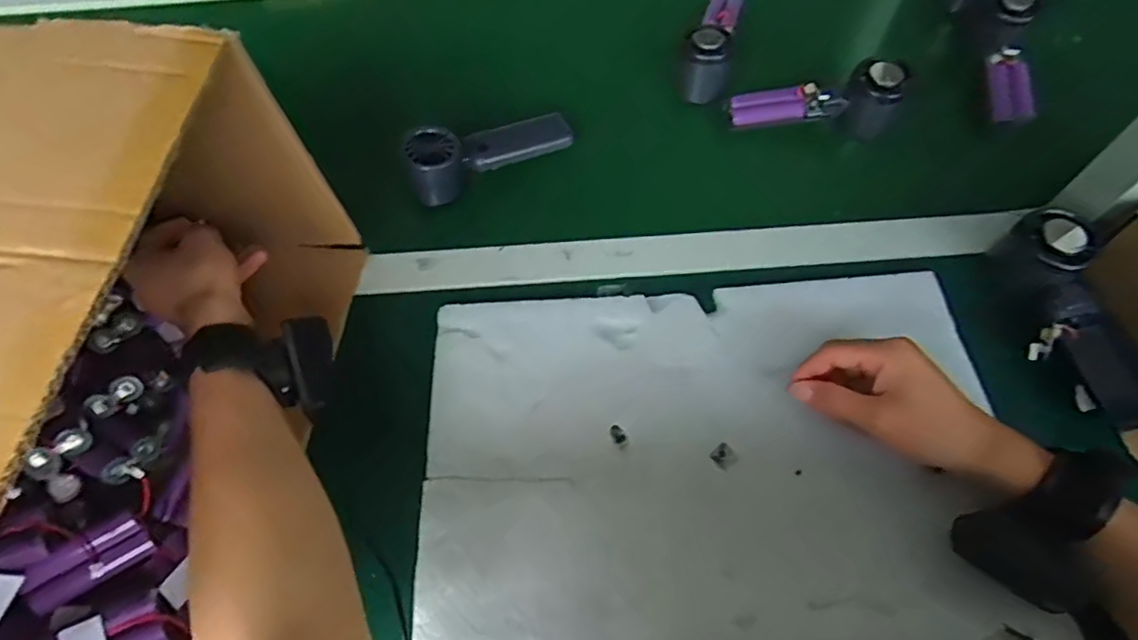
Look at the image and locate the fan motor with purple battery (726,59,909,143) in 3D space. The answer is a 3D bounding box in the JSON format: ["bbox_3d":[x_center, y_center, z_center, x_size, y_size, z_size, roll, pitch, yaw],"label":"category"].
[{"bbox_3d":[0.237,-0.206,0.569,0.158,0.060,0.055,-1,58,16],"label":"fan motor with purple battery"}]

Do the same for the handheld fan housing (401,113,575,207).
[{"bbox_3d":[-0.071,-0.157,0.541,0.156,0.058,0.047,-16,61,-7],"label":"handheld fan housing"}]

